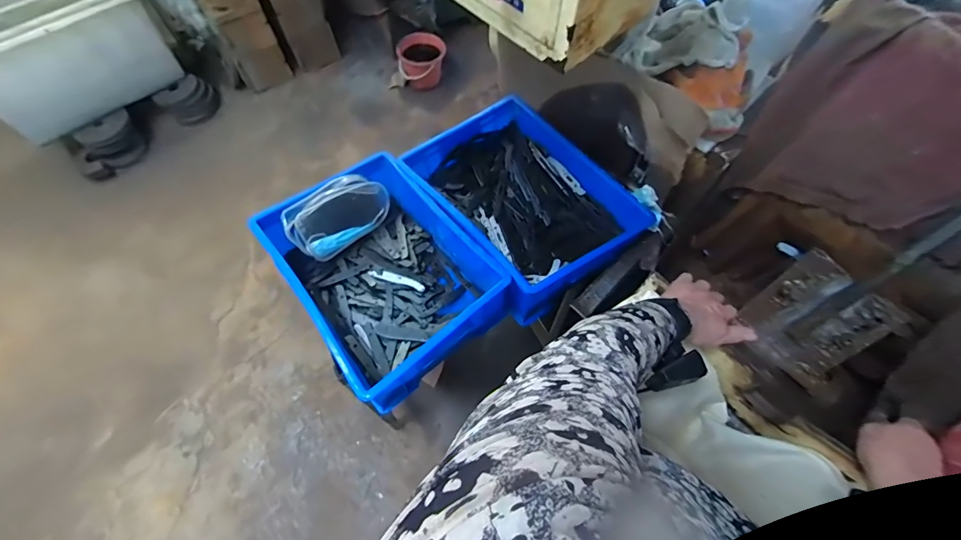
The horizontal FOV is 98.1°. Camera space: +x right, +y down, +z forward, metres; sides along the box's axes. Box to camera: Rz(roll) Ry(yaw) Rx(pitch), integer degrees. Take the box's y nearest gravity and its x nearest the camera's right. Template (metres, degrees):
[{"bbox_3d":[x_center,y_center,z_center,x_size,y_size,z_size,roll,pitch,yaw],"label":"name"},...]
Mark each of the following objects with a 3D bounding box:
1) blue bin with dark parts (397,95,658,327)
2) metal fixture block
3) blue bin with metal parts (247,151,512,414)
[{"bbox_3d":[0.074,-0.151,0.840,0.295,0.105,0.421,-33,68,-17],"label":"blue bin with dark parts"},{"bbox_3d":[0.523,0.084,0.659,0.154,0.184,0.029,44,43,17],"label":"metal fixture block"},{"bbox_3d":[-0.182,-0.008,0.774,0.294,0.133,0.402,-38,69,-18],"label":"blue bin with metal parts"}]

